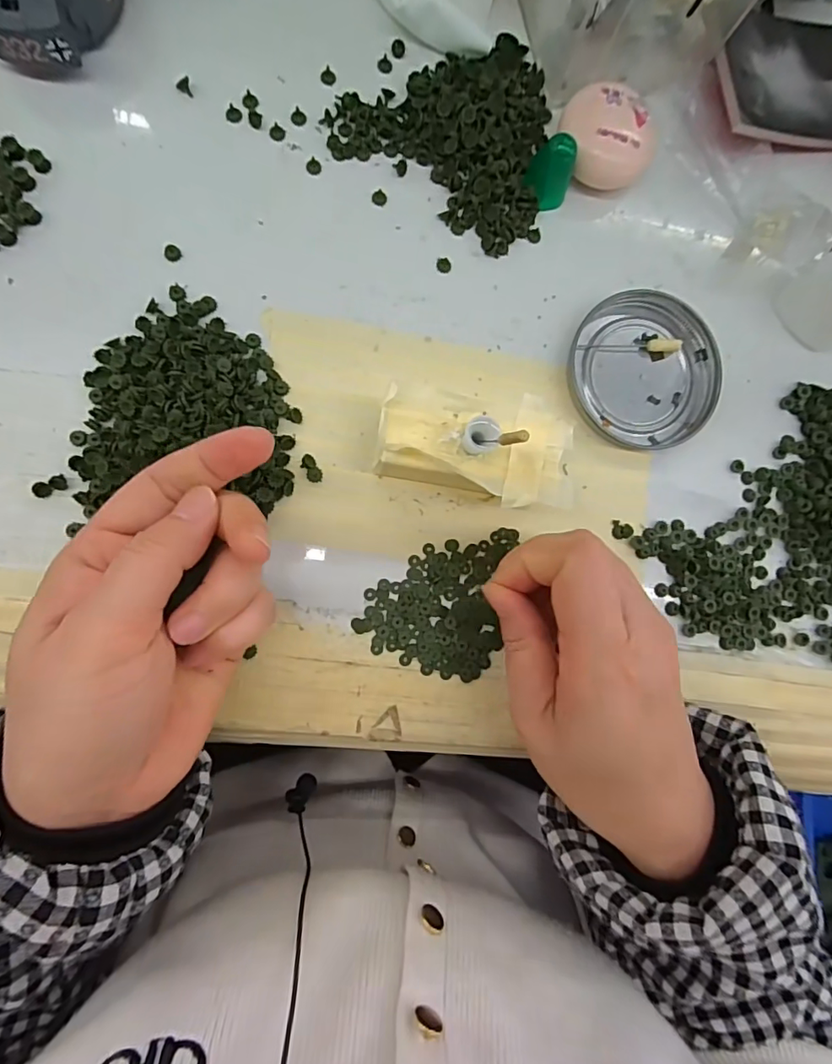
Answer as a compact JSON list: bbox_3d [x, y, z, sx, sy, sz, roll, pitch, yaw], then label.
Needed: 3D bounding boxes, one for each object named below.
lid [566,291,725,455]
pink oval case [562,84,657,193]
[{"bbox_3d":[0.118,-0.081,0.260,0.081,0.013,0.072,44,83,-4],"label":"lid"},{"bbox_3d":[0.093,-0.196,0.255,0.038,0.022,0.045,-28,91,-8],"label":"pink oval case"}]

